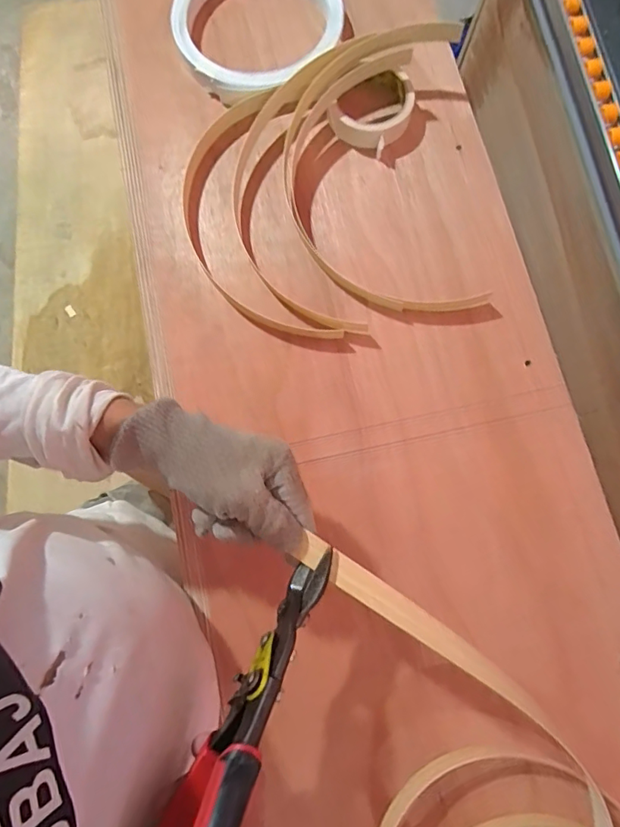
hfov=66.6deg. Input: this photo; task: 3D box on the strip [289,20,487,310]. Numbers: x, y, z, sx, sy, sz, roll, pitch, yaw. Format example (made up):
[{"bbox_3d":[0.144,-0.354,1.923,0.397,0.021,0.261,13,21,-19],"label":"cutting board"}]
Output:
[{"bbox_3d":[0.074,-0.255,0.493,0.198,0.054,0.303,-5,78,-1],"label":"strip"}]

